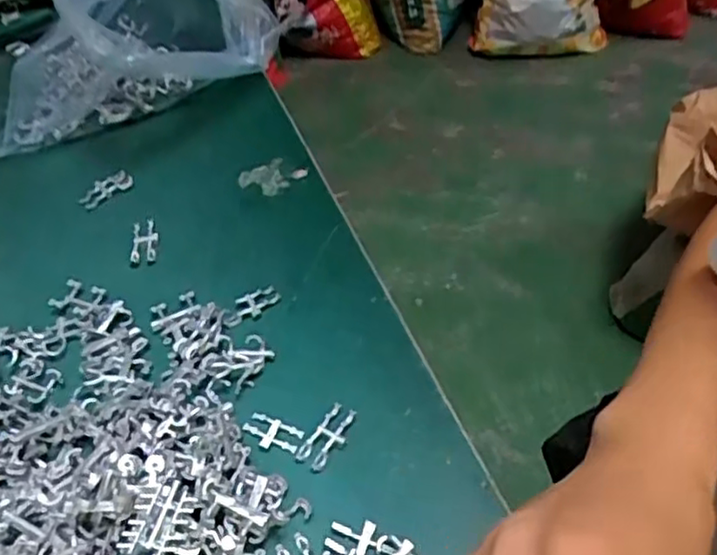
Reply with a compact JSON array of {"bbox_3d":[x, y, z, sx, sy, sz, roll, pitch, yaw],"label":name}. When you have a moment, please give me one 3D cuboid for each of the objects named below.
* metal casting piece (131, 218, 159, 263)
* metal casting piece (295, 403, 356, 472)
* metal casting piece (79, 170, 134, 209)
[{"bbox_3d":[-0.134,-0.024,0.431,0.016,0.004,0.033,-7,51,-4],"label":"metal casting piece"},{"bbox_3d":[-0.015,0.079,0.340,0.015,0.004,0.035,30,58,24],"label":"metal casting piece"},{"bbox_3d":[-0.170,-0.060,0.461,0.036,0.006,0.014,-30,56,-21],"label":"metal casting piece"}]

